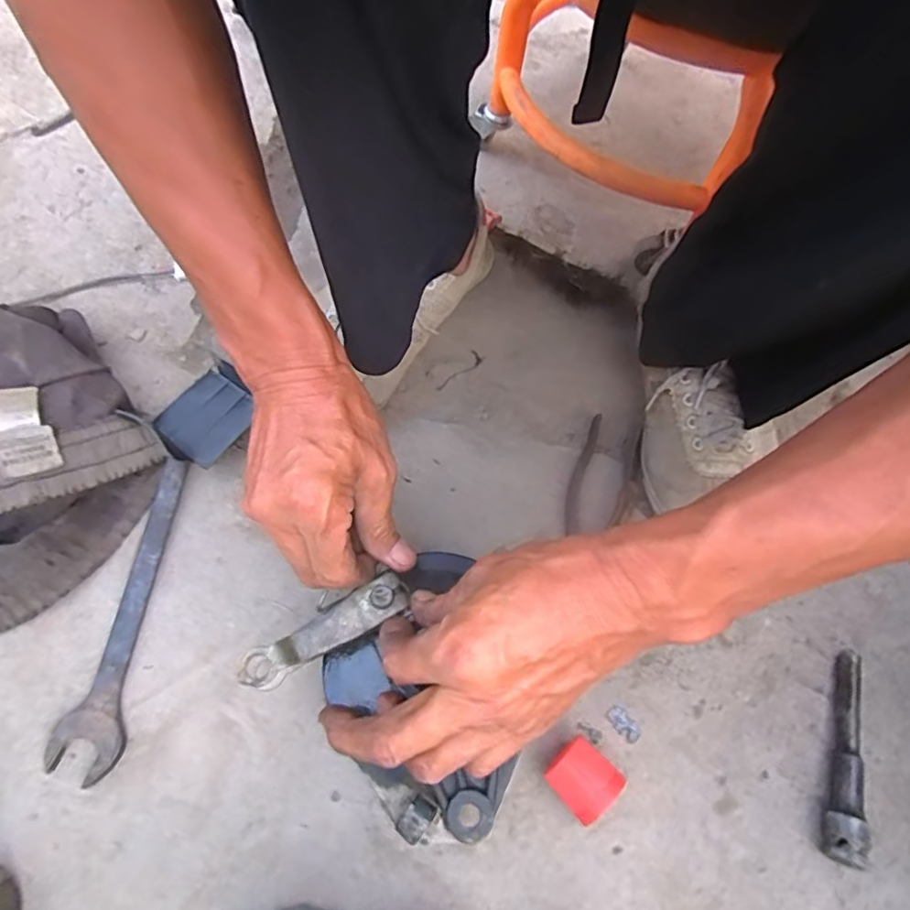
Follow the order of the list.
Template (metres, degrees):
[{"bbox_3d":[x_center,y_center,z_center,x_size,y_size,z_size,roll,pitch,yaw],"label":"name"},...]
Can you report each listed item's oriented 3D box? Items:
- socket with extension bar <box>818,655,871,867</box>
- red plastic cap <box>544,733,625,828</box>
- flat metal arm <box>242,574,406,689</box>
[{"bbox_3d":[0.239,0.179,0.350,0.018,0.022,0.124,23,63,9],"label":"socket with extension bar"},{"bbox_3d":[0.071,0.186,0.331,0.035,0.034,0.032,41,67,17],"label":"red plastic cap"},{"bbox_3d":[-0.072,0.098,0.323,0.097,0.009,0.023,-29,67,-15],"label":"flat metal arm"}]

